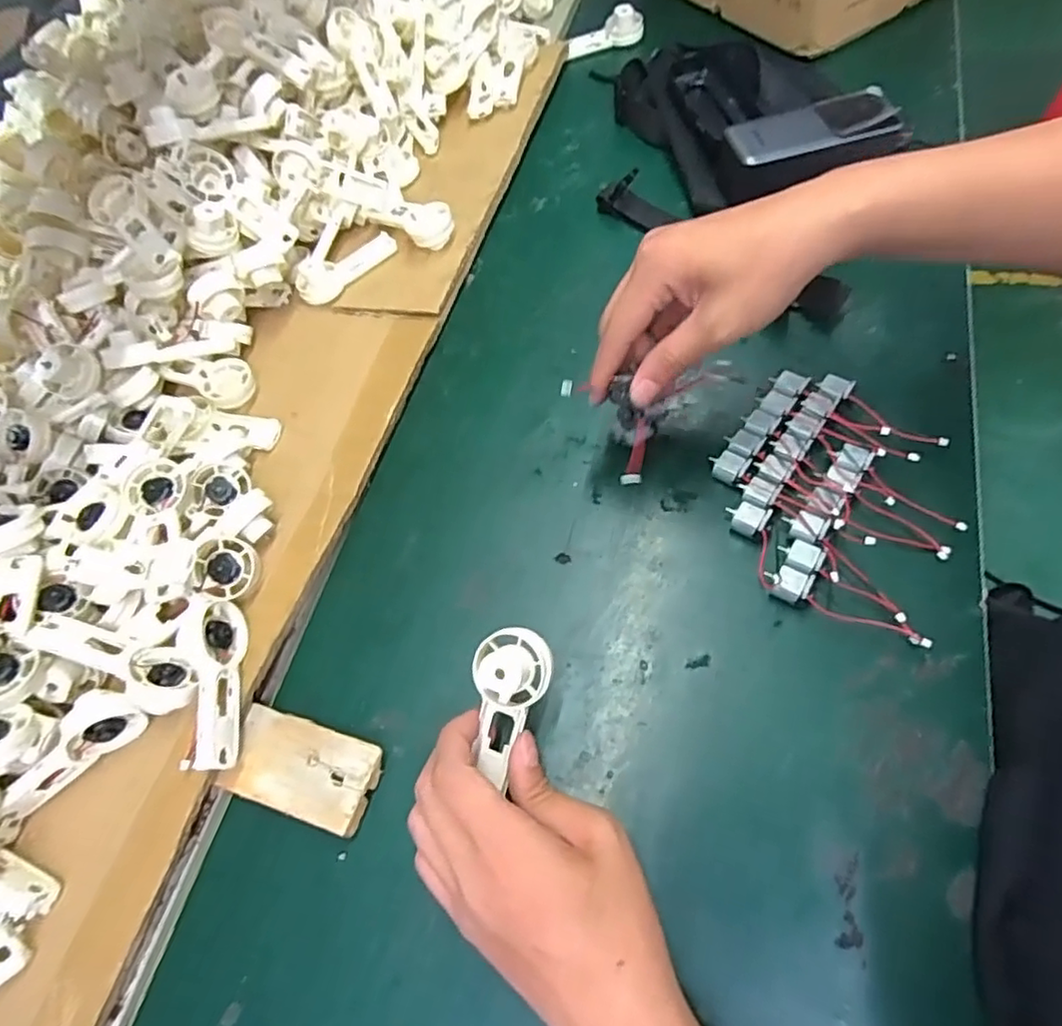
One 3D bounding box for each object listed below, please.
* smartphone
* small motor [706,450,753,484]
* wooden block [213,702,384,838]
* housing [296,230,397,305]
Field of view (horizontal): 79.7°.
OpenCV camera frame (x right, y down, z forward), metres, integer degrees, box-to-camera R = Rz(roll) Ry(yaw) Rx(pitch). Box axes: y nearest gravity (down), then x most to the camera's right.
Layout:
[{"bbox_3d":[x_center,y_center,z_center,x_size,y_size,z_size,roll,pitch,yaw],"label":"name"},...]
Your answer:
[{"bbox_3d":[0.225,-0.308,0.506,0.128,0.013,0.051,-17,59,0],"label":"smartphone"},{"bbox_3d":[0.130,-0.030,0.423,0.025,0.017,0.018,32,70,24],"label":"small motor"},{"bbox_3d":[-0.131,0.145,0.362,0.088,0.014,0.048,12,64,16],"label":"wooden block"},{"bbox_3d":[-0.159,-0.214,0.547,0.089,0.020,0.032,-43,63,-14],"label":"housing"}]

